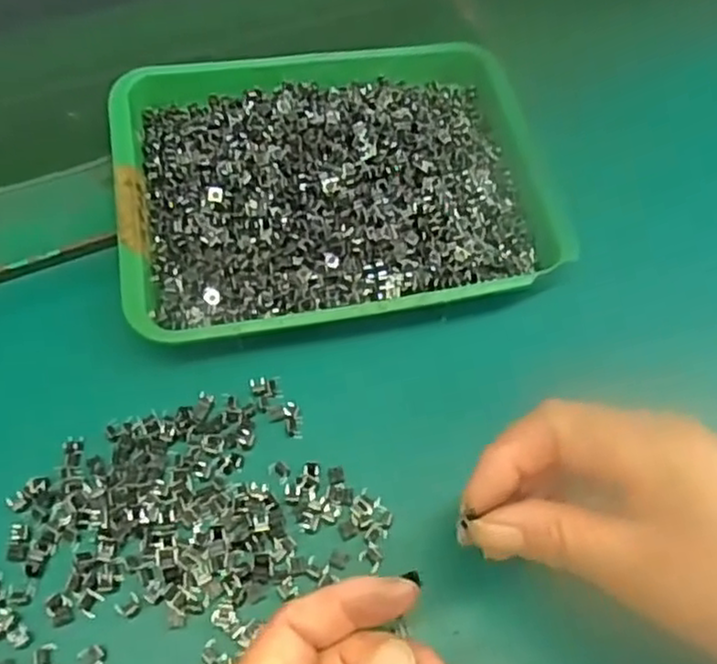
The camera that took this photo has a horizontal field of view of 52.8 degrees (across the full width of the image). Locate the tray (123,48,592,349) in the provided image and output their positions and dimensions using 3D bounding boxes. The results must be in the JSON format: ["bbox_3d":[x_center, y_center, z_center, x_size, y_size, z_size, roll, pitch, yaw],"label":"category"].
[{"bbox_3d":[-0.009,-0.080,0.372,0.218,0.024,0.166,-9,60,-7],"label":"tray"}]

